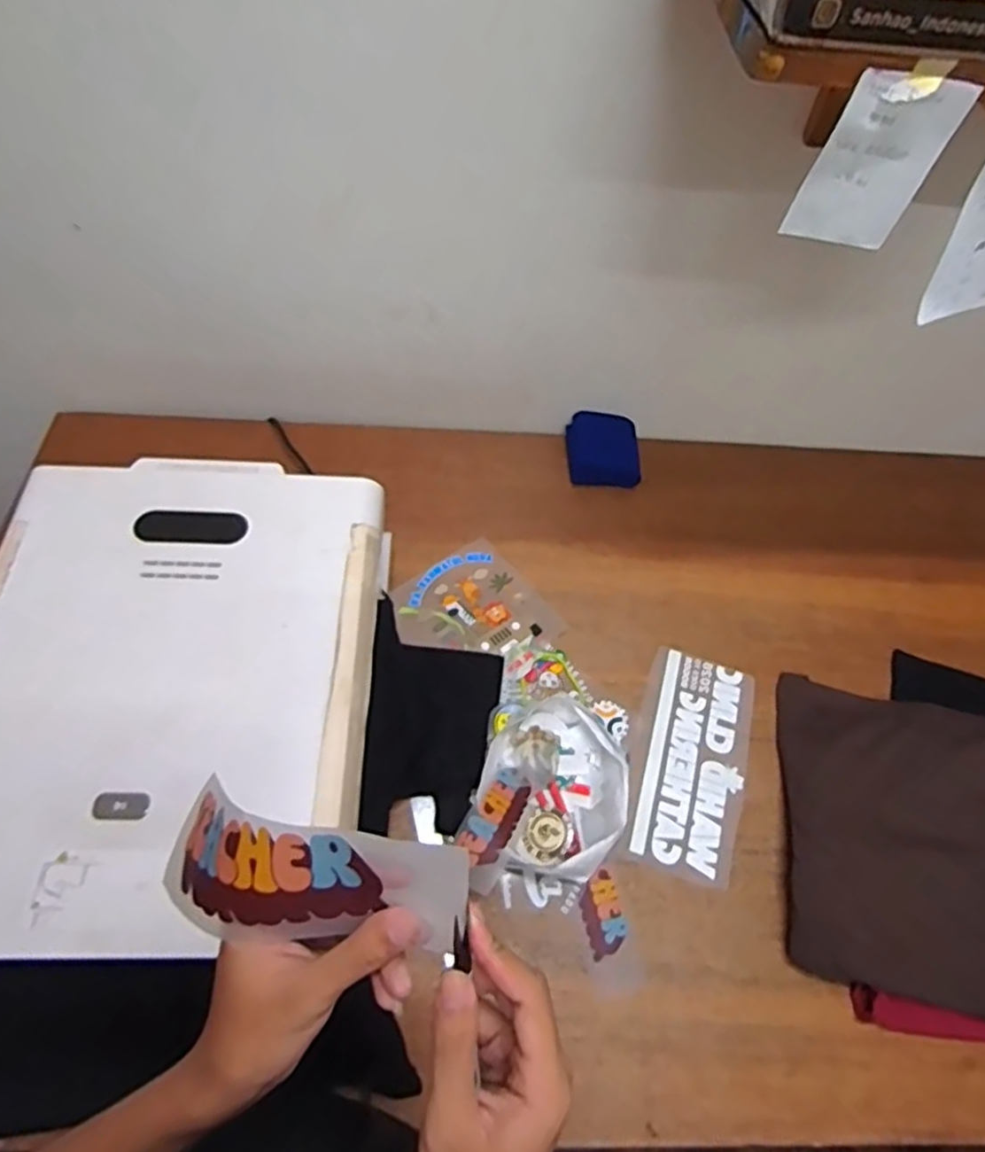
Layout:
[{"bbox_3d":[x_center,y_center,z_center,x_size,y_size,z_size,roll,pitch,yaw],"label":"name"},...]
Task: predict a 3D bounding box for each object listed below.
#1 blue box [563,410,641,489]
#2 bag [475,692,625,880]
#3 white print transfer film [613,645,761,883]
[{"bbox_3d":[0.177,-0.200,1.090,0.114,0.039,0.124,1,59,-3],"label":"blue box"},{"bbox_3d":[0.074,0.245,0.812,0.161,0.041,0.197,13,59,4],"label":"bag"},{"bbox_3d":[0.249,0.226,0.861,0.140,0.004,0.277,18,59,7],"label":"white print transfer film"}]

